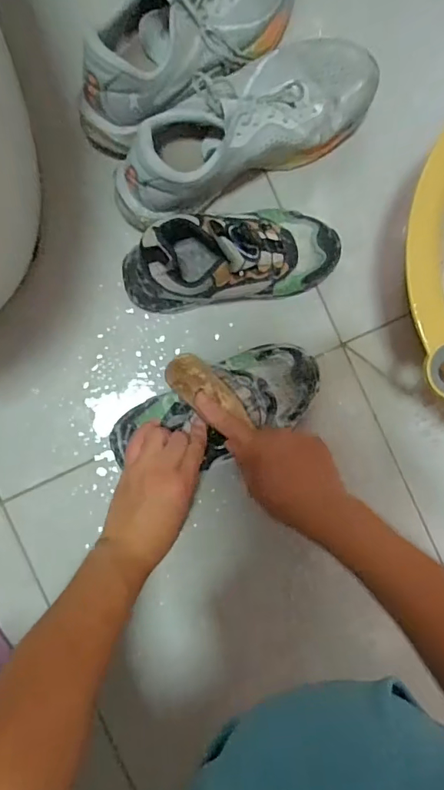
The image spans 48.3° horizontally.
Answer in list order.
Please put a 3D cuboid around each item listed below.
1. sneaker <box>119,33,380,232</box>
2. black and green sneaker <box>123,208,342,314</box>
[{"bbox_3d":[0.021,-0.267,0.496,0.282,0.108,0.104,-32,93,-5],"label":"sneaker"},{"bbox_3d":[0.014,-0.140,0.496,0.224,0.101,0.089,-12,91,-6],"label":"black and green sneaker"}]

